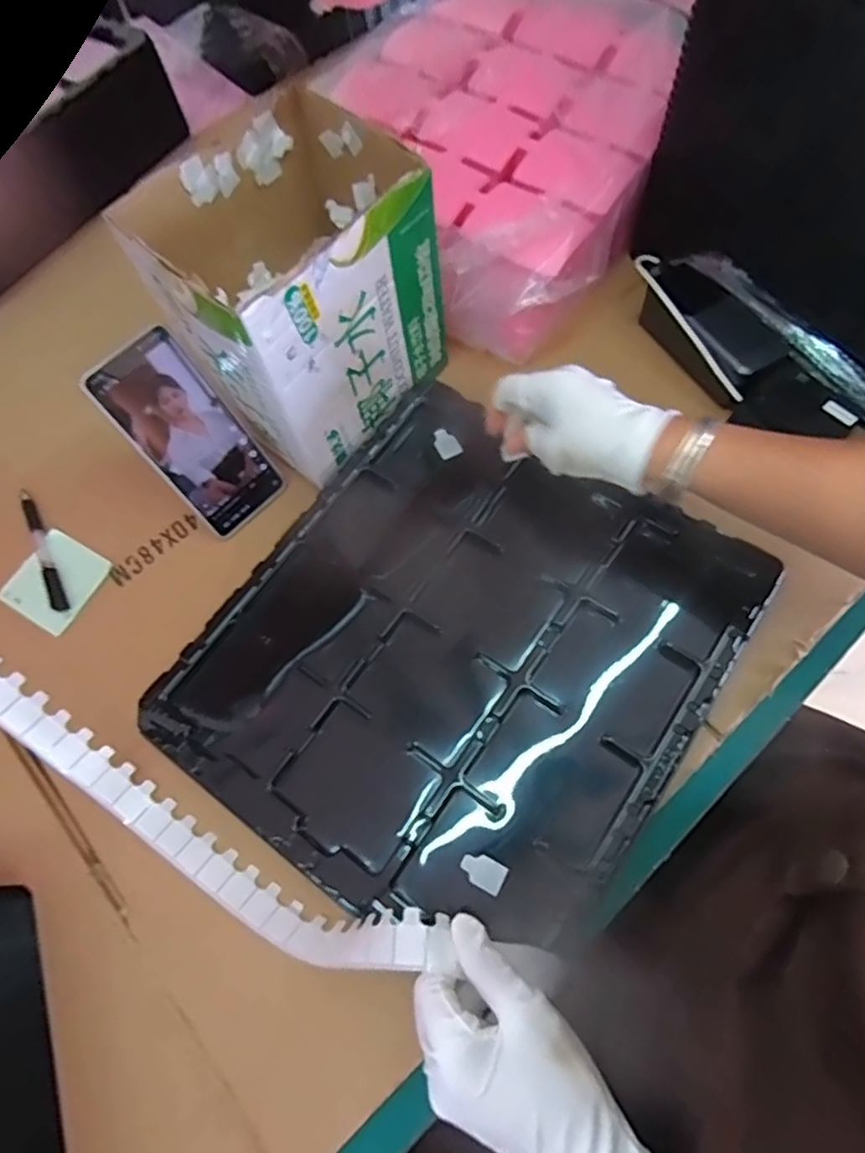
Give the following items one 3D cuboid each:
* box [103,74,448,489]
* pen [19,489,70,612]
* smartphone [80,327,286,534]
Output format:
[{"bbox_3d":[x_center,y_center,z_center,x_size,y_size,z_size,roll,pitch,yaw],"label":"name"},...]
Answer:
[{"bbox_3d":[-0.103,-0.221,0.530,0.161,0.197,0.189,39,74,17],"label":"box"},{"bbox_3d":[-0.348,-0.026,0.577,0.013,0.008,0.133,-27,68,-8],"label":"pen"},{"bbox_3d":[-0.193,-0.113,0.531,0.078,0.163,0.010,-48,38,-16],"label":"smartphone"}]

